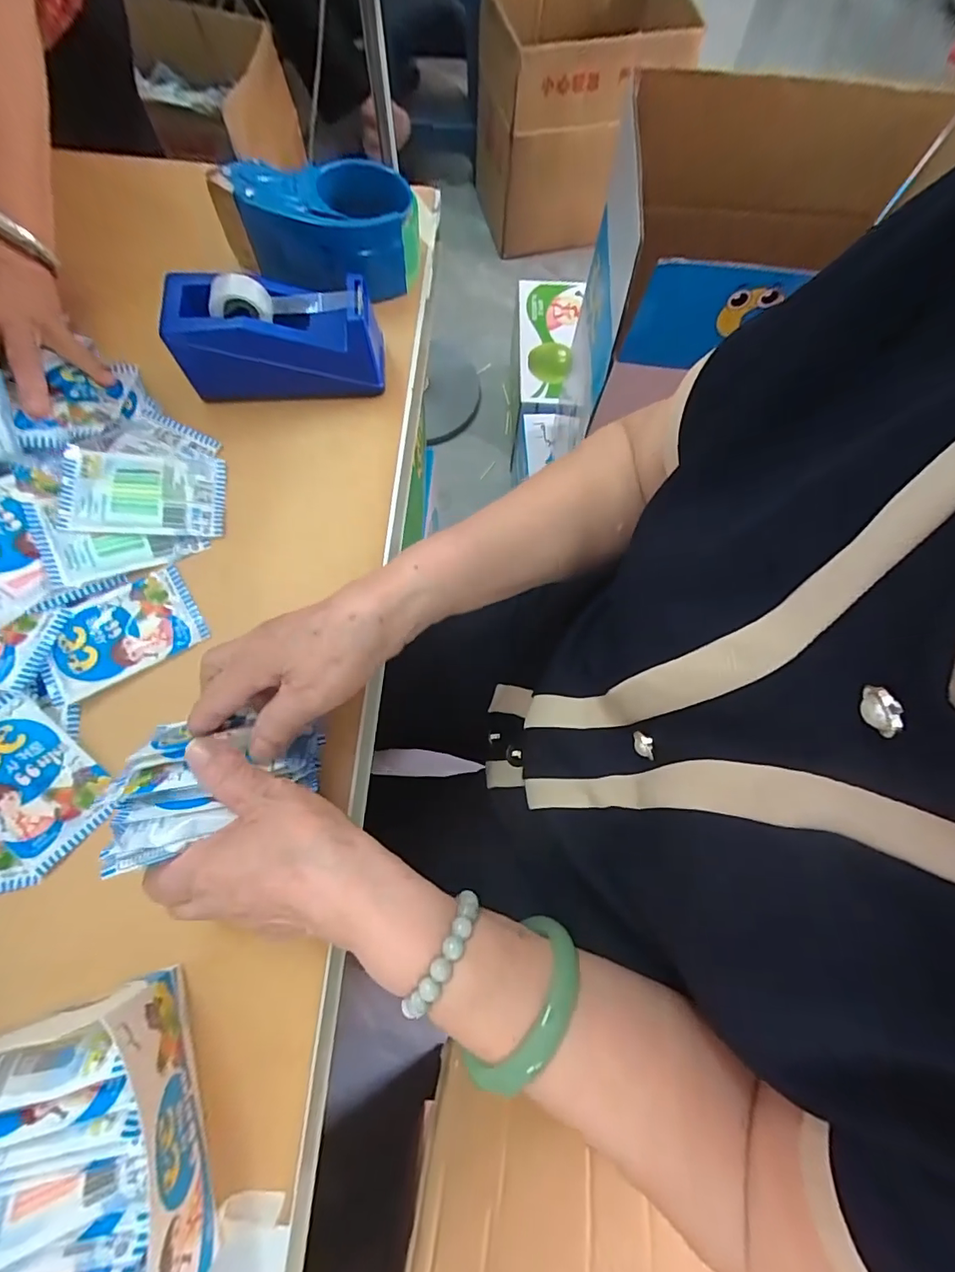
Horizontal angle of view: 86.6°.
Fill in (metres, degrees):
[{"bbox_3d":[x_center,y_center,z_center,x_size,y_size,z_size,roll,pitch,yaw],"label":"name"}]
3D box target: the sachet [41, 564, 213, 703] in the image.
[{"bbox_3d":[-0.252,-0.004,0.355,0.100,0.015,0.067,-30,77,-10],"label":"sachet"}]

